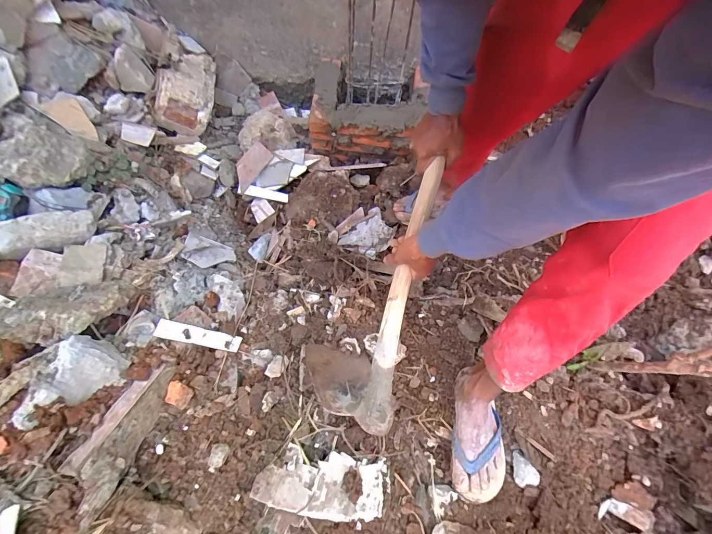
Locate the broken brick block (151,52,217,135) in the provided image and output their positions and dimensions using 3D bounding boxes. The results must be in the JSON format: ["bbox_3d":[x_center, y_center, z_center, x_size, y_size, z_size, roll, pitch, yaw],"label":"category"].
[{"bbox_3d":[-0.593,-0.631,1.177,0.173,0.098,0.339,20,61,-38],"label":"broken brick block"}]

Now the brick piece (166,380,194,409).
[{"bbox_3d":[-0.372,0.267,0.702,0.050,0.027,0.044,37,53,-21],"label":"brick piece"}]

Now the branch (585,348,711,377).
[{"bbox_3d":[0.509,0.167,0.573,0.043,0.290,0.034,-16,71,-6],"label":"branch"}]

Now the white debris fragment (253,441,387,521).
[{"bbox_3d":[-0.067,0.429,0.667,0.261,0.074,0.107,11,70,-12],"label":"white debris fragment"}]

